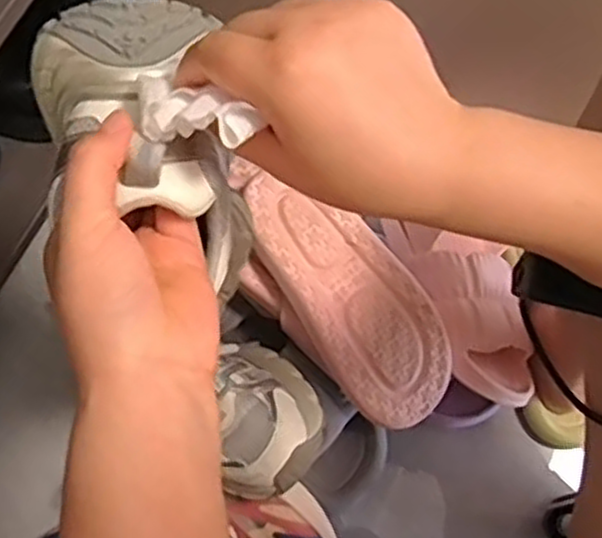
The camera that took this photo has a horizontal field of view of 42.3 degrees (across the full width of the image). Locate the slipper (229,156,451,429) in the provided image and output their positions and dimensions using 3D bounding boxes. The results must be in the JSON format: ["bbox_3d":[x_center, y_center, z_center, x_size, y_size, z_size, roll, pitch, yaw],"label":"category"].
[{"bbox_3d":[0.033,0.019,0.705,0.115,0.054,0.270,-41,90,-12],"label":"slipper"}]

